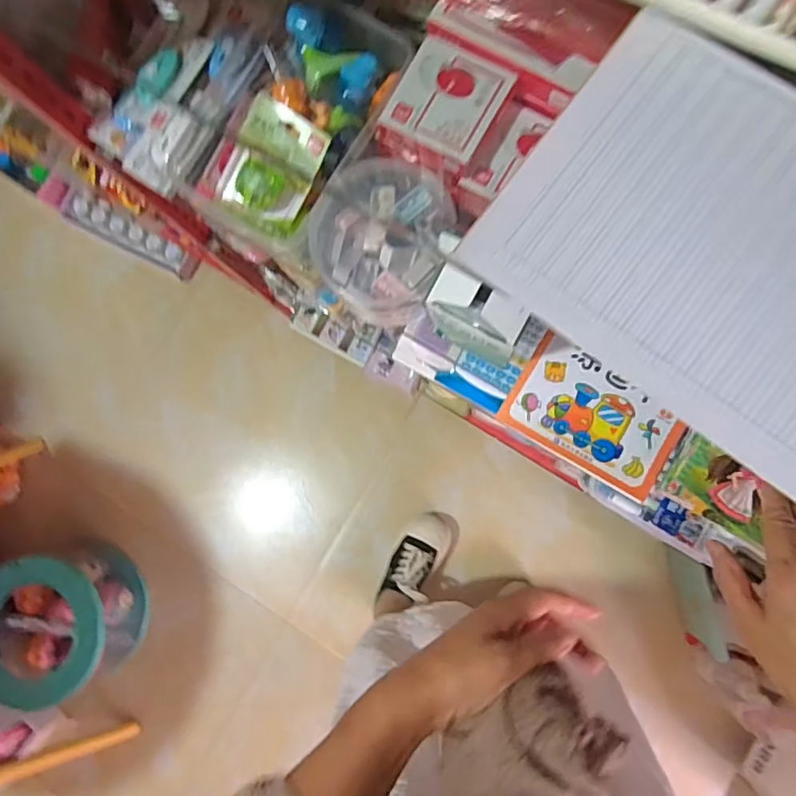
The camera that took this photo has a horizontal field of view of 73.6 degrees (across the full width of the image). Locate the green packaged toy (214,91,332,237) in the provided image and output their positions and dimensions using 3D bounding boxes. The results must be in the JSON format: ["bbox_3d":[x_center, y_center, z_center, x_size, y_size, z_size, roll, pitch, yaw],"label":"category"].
[{"bbox_3d":[-0.110,-0.203,0.473,0.079,0.020,0.097,30,93,-7],"label":"green packaged toy"}]

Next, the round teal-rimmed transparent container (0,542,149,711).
[{"bbox_3d":[-0.721,0.480,1.140,0.281,0.182,0.293,-1,83,6],"label":"round teal-rimmed transparent container"}]

